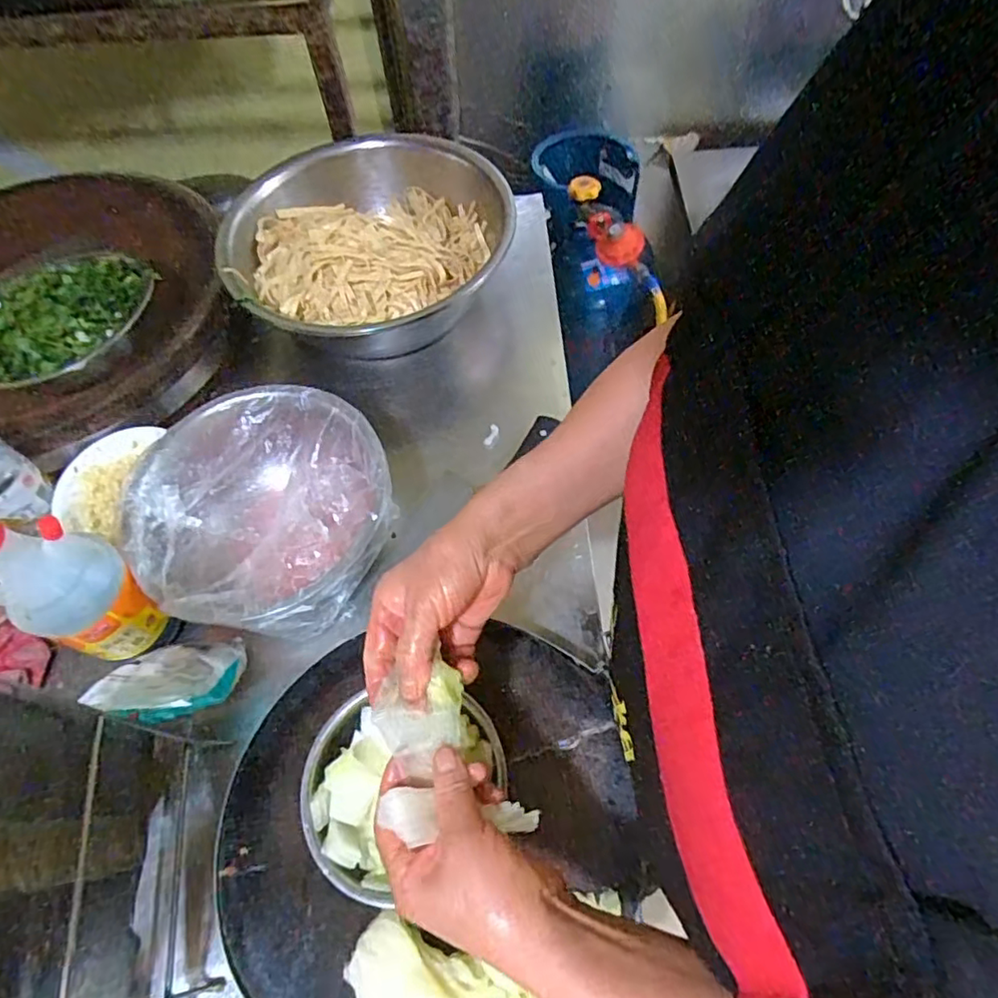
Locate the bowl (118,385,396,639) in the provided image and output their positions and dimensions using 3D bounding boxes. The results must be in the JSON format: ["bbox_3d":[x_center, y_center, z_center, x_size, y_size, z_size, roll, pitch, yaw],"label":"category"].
[{"bbox_3d":[-0.219,0.009,0.583,0.224,0.084,0.229,-2,60,3],"label":"bowl"}]

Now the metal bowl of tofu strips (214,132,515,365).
[{"bbox_3d":[-0.146,-0.307,0.748,0.343,0.092,0.325,-2,60,3],"label":"metal bowl of tofu strips"}]

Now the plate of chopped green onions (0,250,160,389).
[{"bbox_3d":[-0.464,-0.191,0.645,0.202,0.032,0.153,-31,63,-14],"label":"plate of chopped green onions"}]

